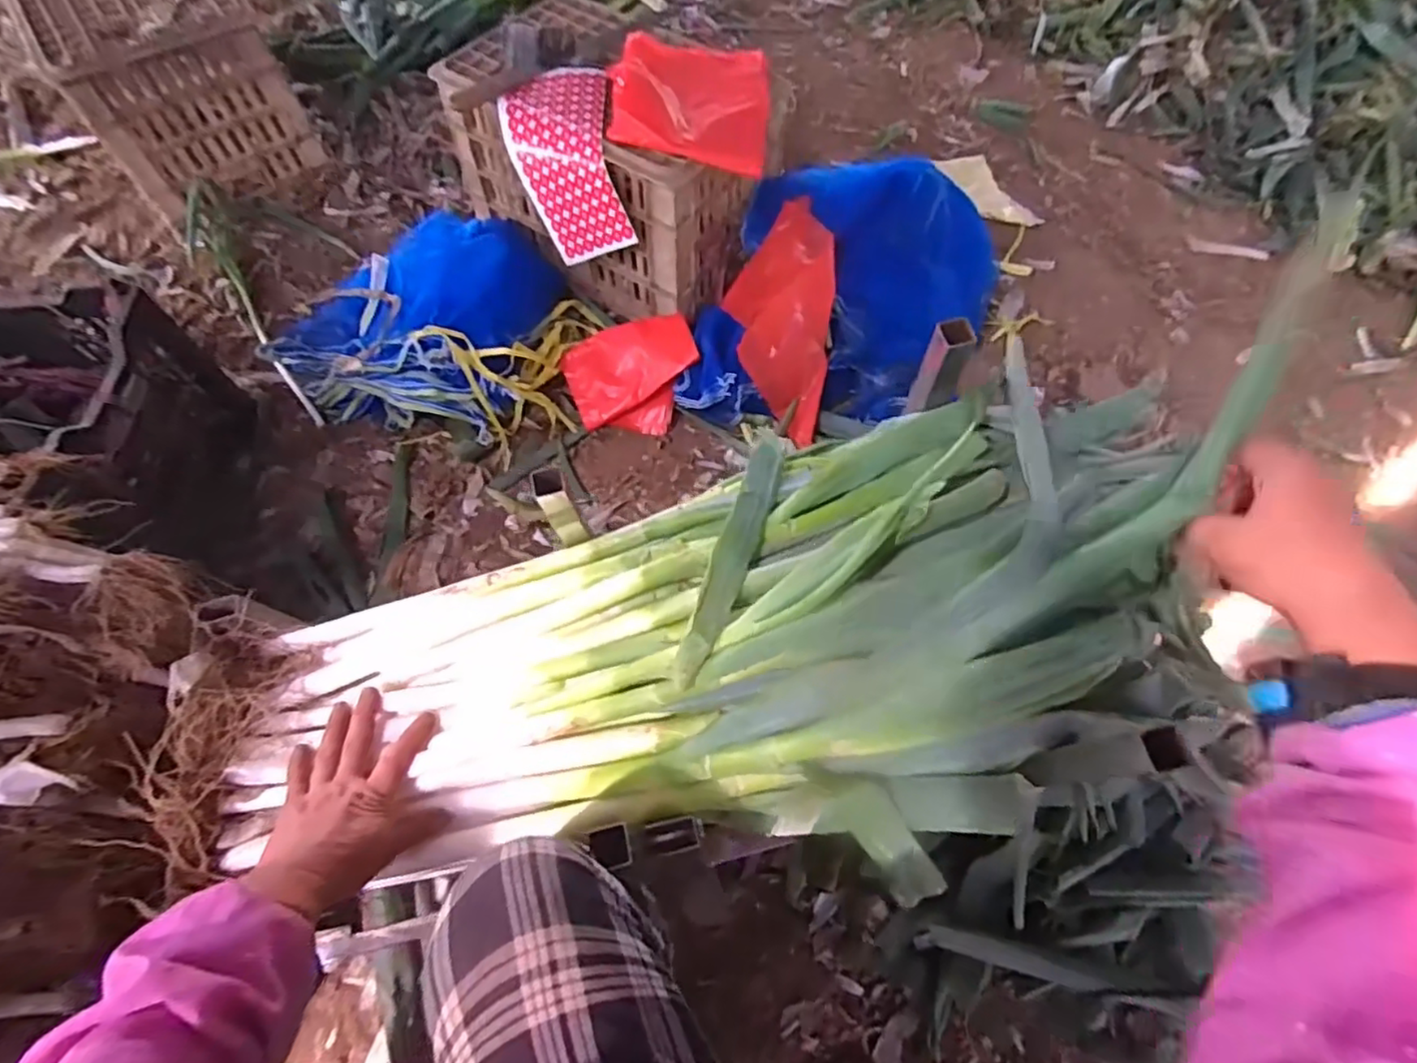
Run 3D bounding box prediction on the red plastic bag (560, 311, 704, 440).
[{"bbox_3d":[-0.125,-0.253,1.051,0.203,0.106,0.165,-15,65,-9],"label":"red plastic bag"}]

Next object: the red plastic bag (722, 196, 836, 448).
[{"bbox_3d":[0.113,-0.341,1.020,0.171,0.062,0.391,2,85,-1],"label":"red plastic bag"}]

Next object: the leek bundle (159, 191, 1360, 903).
[{"bbox_3d":[-0.041,0.104,0.535,0.765,0.197,0.310,-10,63,12],"label":"leek bundle"}]

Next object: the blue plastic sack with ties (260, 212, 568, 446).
[{"bbox_3d":[-0.501,-0.383,1.096,0.470,0.125,0.402,12,64,4],"label":"blue plastic sack with ties"}]

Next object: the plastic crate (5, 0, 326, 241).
[{"bbox_3d":[-1.054,-0.906,1.247,0.336,0.258,0.483,-33,68,-17],"label":"plastic crate"}]

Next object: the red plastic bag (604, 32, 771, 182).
[{"bbox_3d":[-0.025,-0.652,0.962,0.234,0.053,0.284,1,63,-1],"label":"red plastic bag"}]

